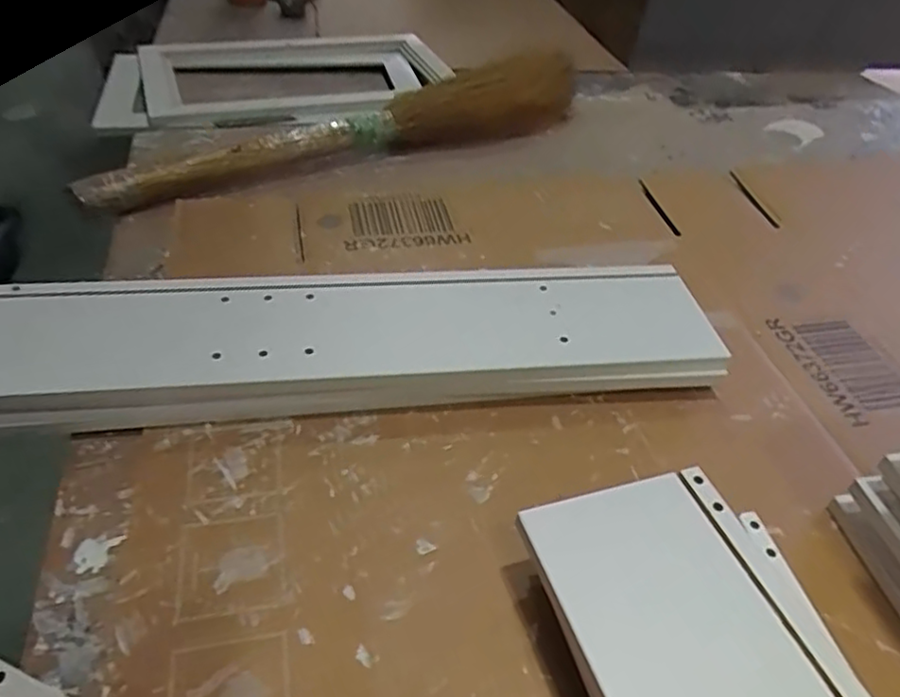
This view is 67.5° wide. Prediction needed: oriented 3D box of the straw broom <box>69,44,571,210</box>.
[{"bbox_3d":[-0.099,-0.256,0.765,0.605,0.076,0.081,-23,50,-28],"label":"straw broom"}]

